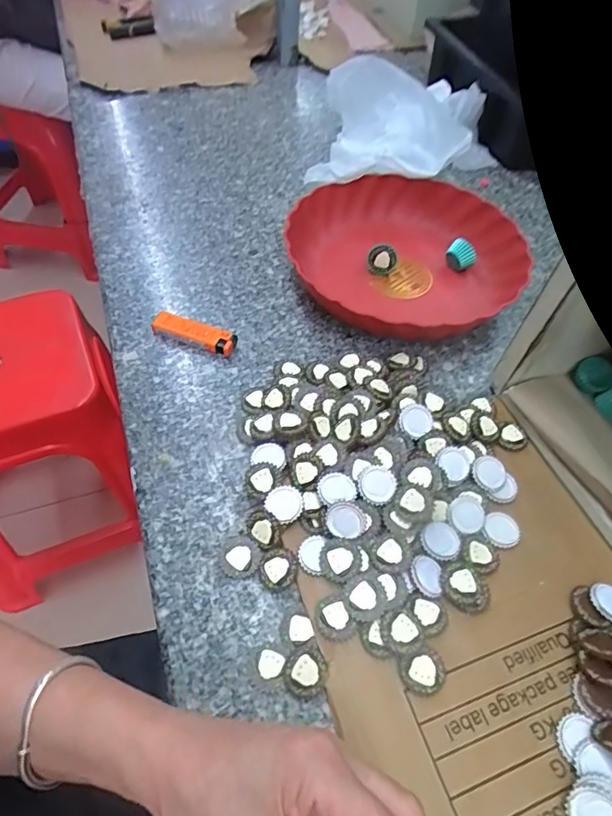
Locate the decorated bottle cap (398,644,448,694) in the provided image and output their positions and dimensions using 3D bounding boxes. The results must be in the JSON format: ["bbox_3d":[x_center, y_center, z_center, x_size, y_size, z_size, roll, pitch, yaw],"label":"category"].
[{"bbox_3d":[0.073,0.162,0.314,0.028,0.009,0.025,-20,57,-13],"label":"decorated bottle cap"}]

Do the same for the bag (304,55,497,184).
[{"bbox_3d":[0.129,-0.340,0.631,0.224,0.077,0.235,2,55,2],"label":"bag"}]

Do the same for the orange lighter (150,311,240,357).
[{"bbox_3d":[-0.105,-0.070,0.479,0.082,0.015,0.022,17,57,12],"label":"orange lighter"}]

